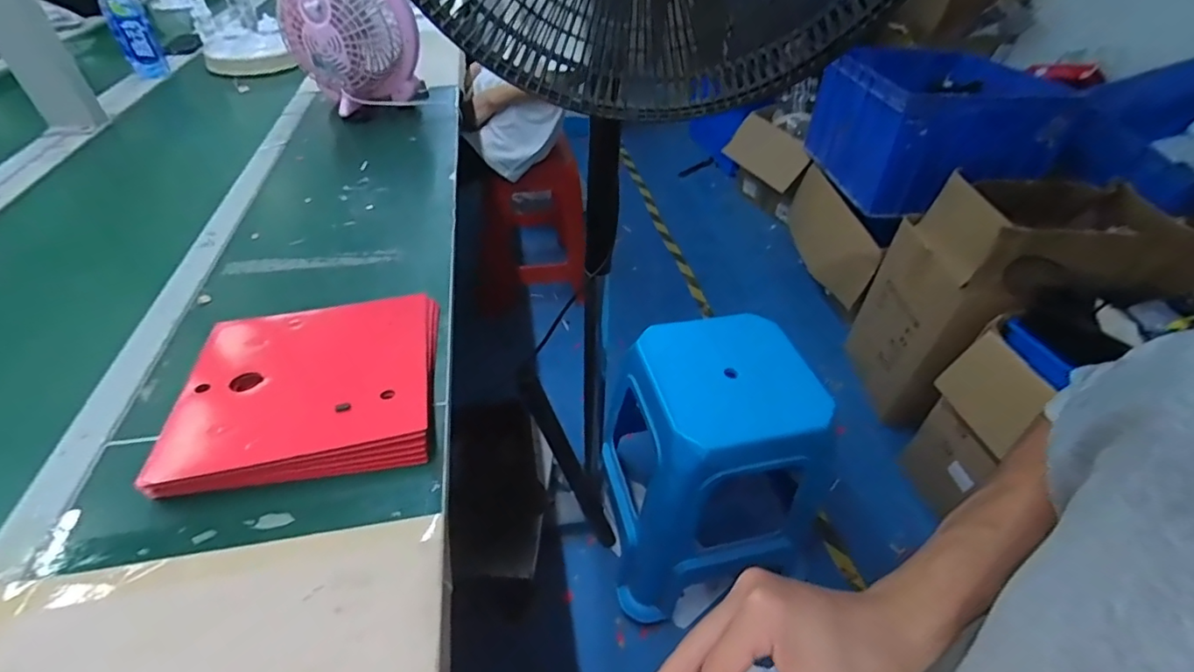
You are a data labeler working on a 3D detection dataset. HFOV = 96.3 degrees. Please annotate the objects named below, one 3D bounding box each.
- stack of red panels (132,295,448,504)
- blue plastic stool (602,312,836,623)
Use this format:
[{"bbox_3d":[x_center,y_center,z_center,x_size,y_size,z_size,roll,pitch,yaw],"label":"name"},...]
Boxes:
[{"bbox_3d":[-0.277,0.041,0.522,0.225,0.029,0.218,-7,43,-8],"label":"stack of red panels"},{"bbox_3d":[0.199,0.258,1.031,0.347,0.469,0.347,-12,44,-15],"label":"blue plastic stool"}]

